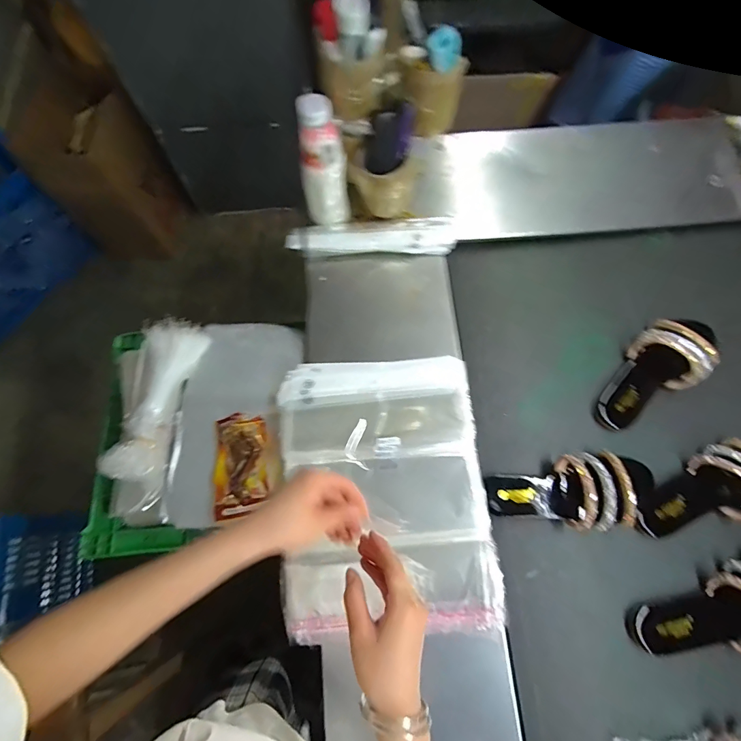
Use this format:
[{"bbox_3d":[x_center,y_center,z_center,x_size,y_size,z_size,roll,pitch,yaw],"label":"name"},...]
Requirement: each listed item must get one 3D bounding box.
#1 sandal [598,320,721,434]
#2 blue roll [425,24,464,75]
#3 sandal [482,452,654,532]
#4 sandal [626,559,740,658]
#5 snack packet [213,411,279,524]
[{"bbox_3d":[0.461,-0.008,0.622,0.253,0.053,0.103,-39,76,-11],"label":"sandal"},{"bbox_3d":[0.093,-0.404,0.494,0.043,0.034,0.036,13,73,4],"label":"blue roll"},{"bbox_3d":[0.291,0.172,0.558,0.237,0.063,0.098,-5,73,-1],"label":"sandal"},{"bbox_3d":[0.467,0.316,0.508,0.254,0.069,0.085,-22,74,-7],"label":"sandal"},{"bbox_3d":[-0.188,0.138,0.591,0.088,0.033,0.148,-10,73,-3],"label":"snack packet"}]

